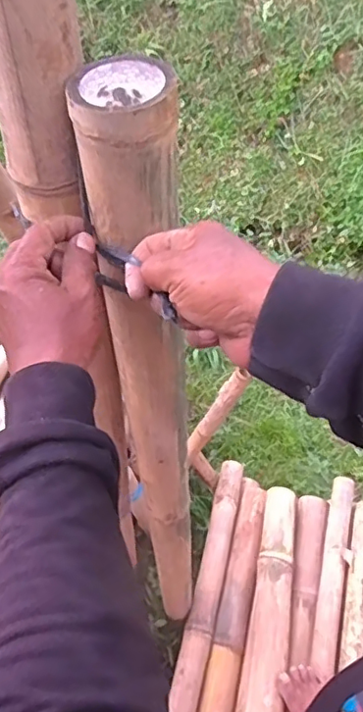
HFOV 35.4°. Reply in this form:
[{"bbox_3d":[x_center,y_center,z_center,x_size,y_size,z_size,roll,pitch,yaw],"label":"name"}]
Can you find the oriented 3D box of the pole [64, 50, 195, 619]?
[{"bbox_3d":[-0.023,0.113,0.741,0.071,0.953,0.081,34,62,24],"label":"pole"}]

